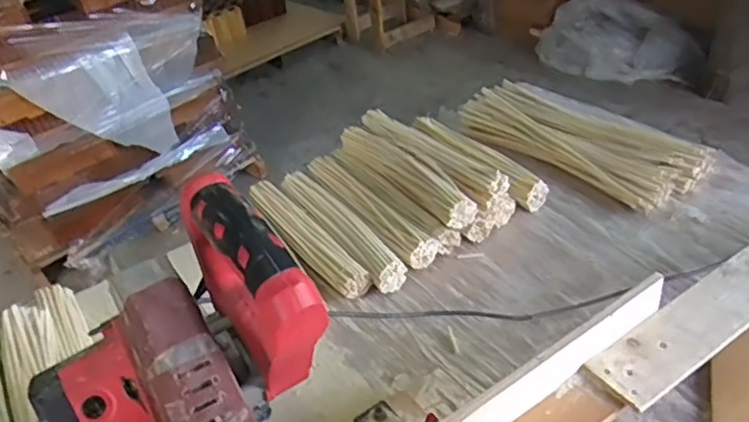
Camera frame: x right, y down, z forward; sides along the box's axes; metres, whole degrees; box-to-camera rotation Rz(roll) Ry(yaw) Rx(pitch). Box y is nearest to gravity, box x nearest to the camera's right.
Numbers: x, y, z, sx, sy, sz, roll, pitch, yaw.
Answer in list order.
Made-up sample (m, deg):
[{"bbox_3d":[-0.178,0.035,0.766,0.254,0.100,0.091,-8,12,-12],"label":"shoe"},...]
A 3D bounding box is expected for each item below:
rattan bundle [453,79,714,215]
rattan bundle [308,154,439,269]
[{"bbox_3d":[0.408,-0.161,1.301,0.176,0.066,0.516,-29,41,-27],"label":"rattan bundle"},{"bbox_3d":[-0.018,-0.012,1.206,0.065,0.042,0.389,-24,39,-22],"label":"rattan bundle"}]

